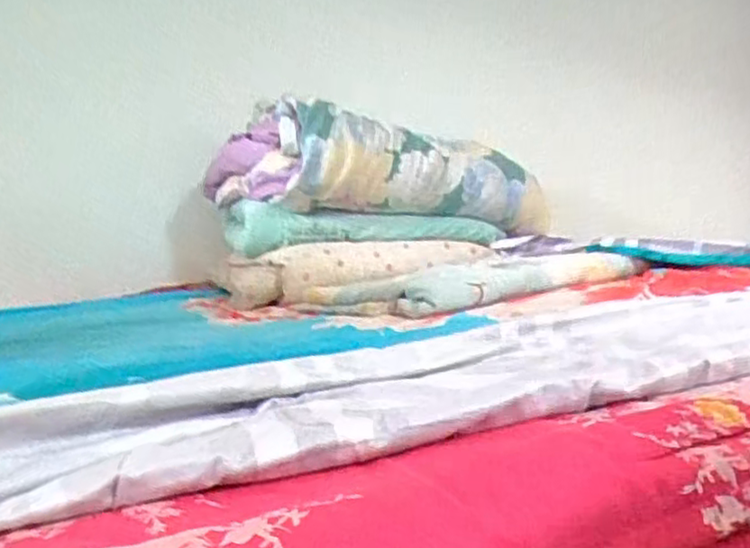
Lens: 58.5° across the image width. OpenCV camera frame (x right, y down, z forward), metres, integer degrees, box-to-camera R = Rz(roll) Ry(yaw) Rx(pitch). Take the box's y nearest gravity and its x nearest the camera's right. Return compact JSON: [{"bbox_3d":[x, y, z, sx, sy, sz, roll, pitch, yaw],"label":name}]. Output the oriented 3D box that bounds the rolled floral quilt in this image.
[{"bbox_3d":[0.042,-0.284,1.919,0.961,0.279,0.508,7,3,-19],"label":"rolled floral quilt"}]

